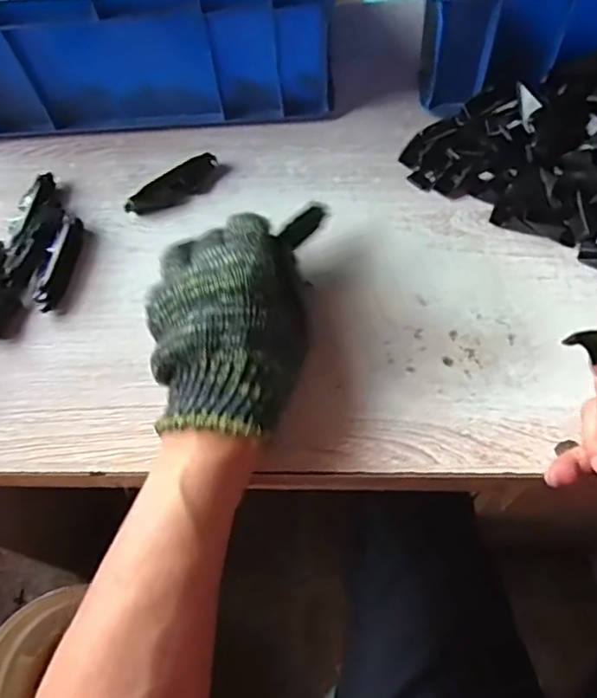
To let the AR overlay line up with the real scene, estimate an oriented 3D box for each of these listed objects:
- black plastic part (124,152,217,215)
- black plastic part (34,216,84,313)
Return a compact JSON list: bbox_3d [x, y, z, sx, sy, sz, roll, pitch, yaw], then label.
[{"bbox_3d":[-0.097,-0.128,0.473,0.081,0.017,0.023,-34,66,-13],"label":"black plastic part"},{"bbox_3d":[-0.180,-0.065,0.448,0.013,0.017,0.079,7,64,7],"label":"black plastic part"}]

